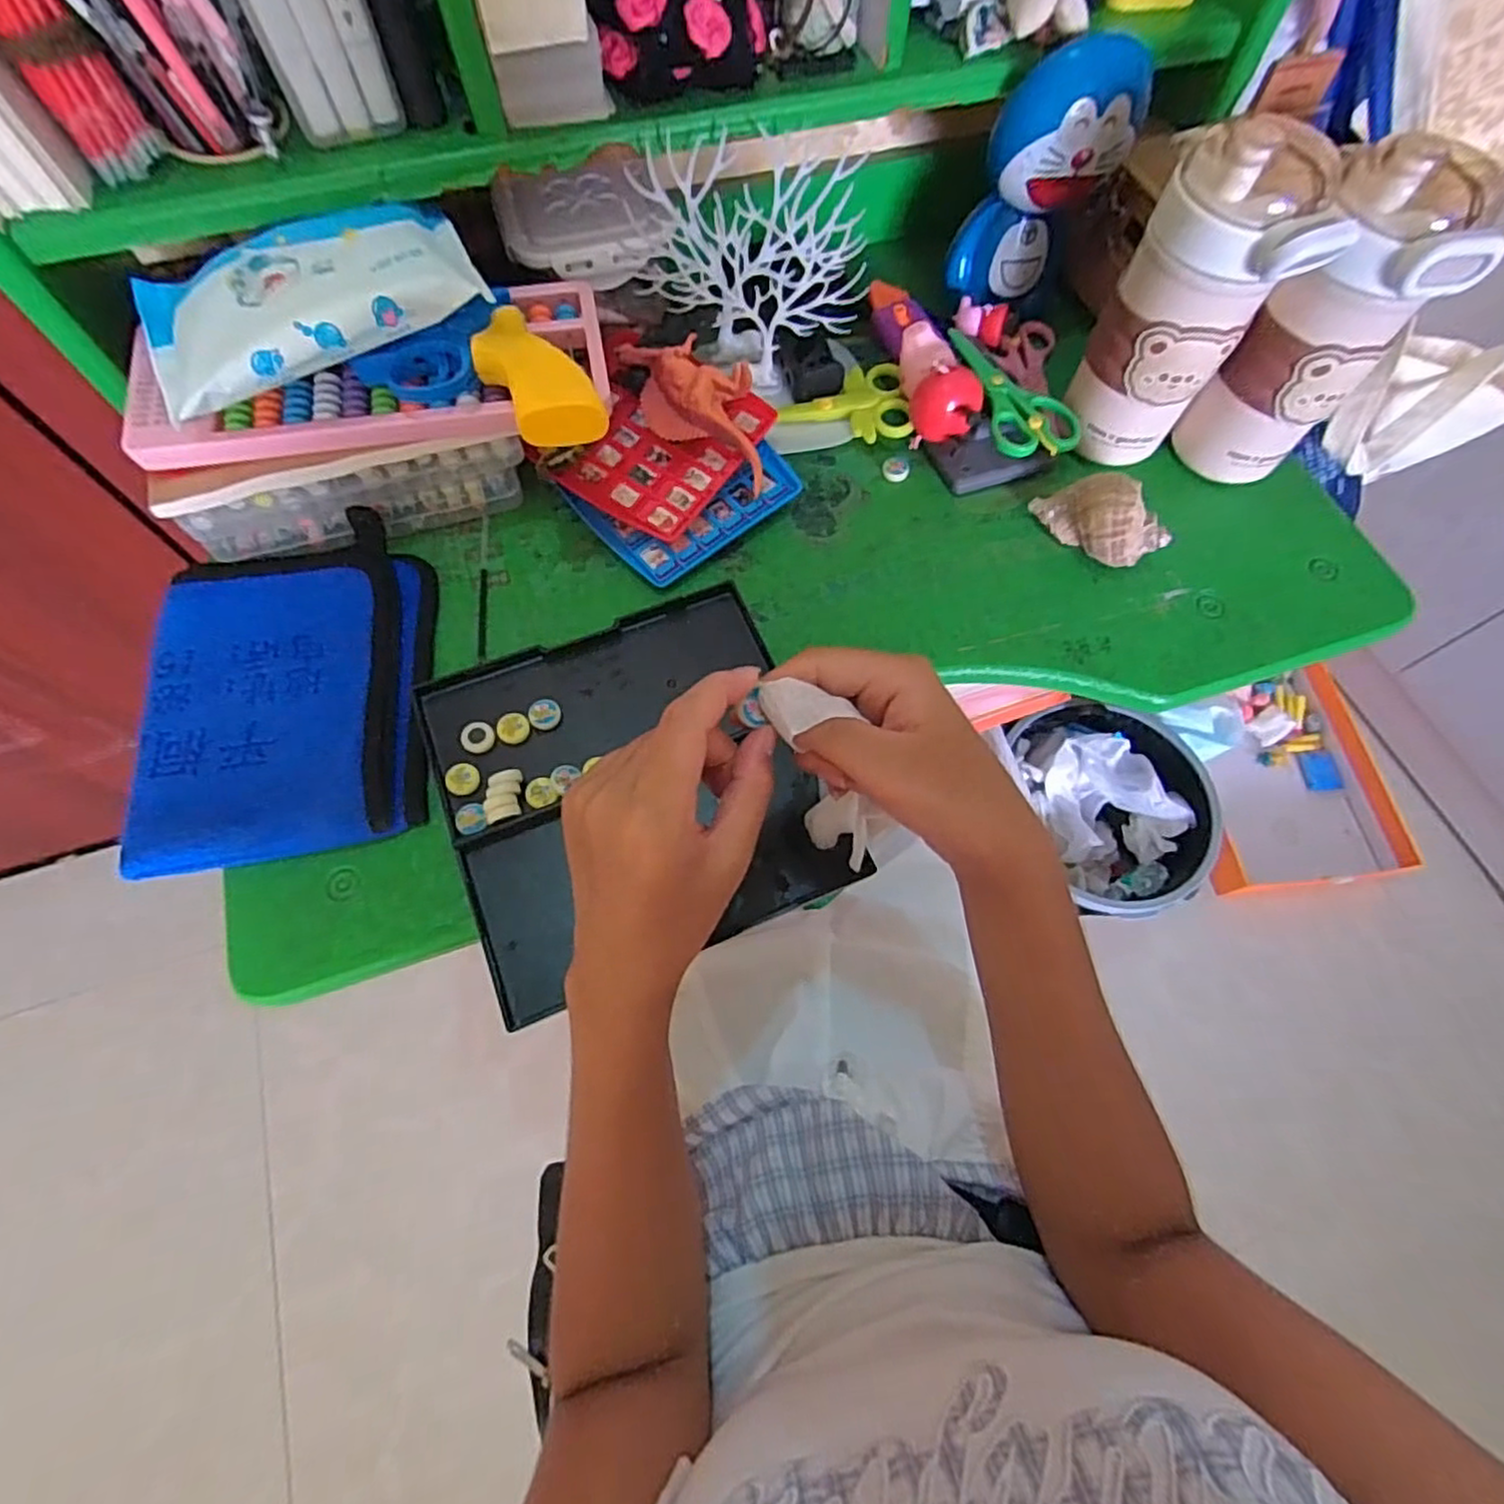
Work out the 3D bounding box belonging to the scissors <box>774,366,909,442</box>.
[{"bbox_3d":[0.064,-0.247,0.493,0.089,0.017,0.061,-7,67,-4],"label":"scissors"}]

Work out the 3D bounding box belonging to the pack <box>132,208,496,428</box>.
[{"bbox_3d":[-0.231,-0.240,0.359,0.165,0.026,0.102,-29,70,-13],"label":"pack"}]

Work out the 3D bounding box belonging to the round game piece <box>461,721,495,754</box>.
[{"bbox_3d":[-0.154,-0.008,0.389,0.018,0.004,0.018,0,67,-1],"label":"round game piece"}]

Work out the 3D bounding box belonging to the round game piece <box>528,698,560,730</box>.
[{"bbox_3d":[-0.119,-0.021,0.397,0.016,0.006,0.018,33,70,12],"label":"round game piece"}]

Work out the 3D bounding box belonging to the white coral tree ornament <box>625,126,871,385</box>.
[{"bbox_3d":[-0.004,-0.315,0.453,0.143,0.119,0.058,-3,66,-4],"label":"white coral tree ornament"}]

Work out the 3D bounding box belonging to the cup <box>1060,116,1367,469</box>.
[{"bbox_3d":[0.260,-0.261,0.415,0.084,0.166,0.073,7,66,0],"label":"cup"}]

